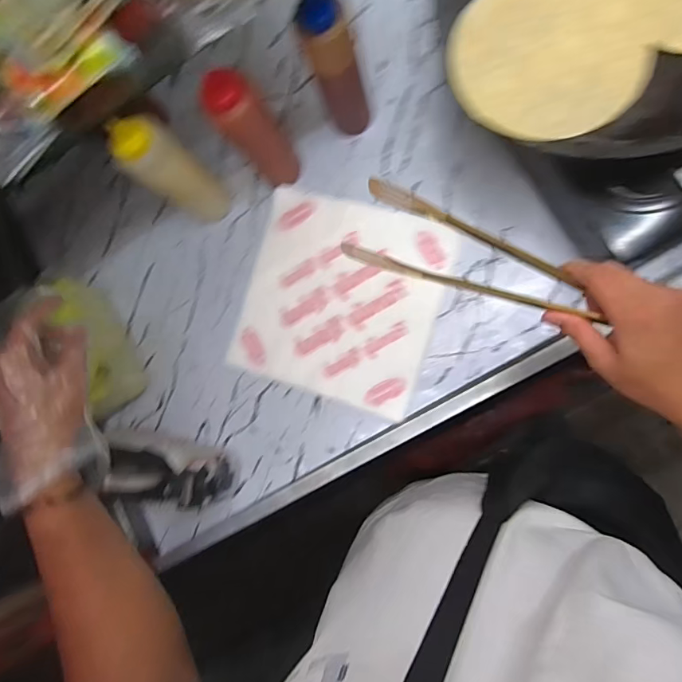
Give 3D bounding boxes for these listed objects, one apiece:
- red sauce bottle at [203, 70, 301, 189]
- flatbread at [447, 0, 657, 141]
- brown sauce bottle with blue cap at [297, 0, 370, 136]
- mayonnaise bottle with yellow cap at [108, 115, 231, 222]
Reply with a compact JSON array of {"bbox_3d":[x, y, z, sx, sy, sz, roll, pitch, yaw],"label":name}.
[{"bbox_3d":[-0.096,-0.242,0.528,0.058,0.190,0.054,-1,84,10],"label":"red sauce bottle"},{"bbox_3d":[0.197,-0.272,0.426,0.172,0.008,0.165,-1,84,10],"label":"flatbread"},{"bbox_3d":[-0.002,-0.308,0.517,0.060,0.193,0.045,-15,82,11],"label":"brown sauce bottle with blue cap"},{"bbox_3d":[-0.201,-0.199,0.550,0.063,0.205,0.052,-39,78,7],"label":"mayonnaise bottle with yellow cap"}]

